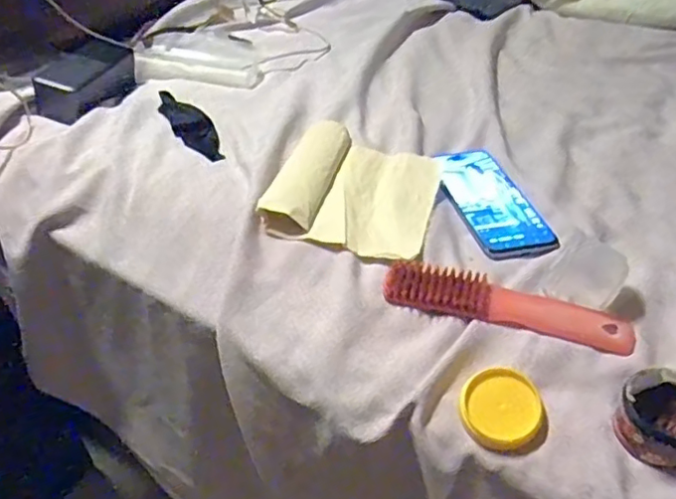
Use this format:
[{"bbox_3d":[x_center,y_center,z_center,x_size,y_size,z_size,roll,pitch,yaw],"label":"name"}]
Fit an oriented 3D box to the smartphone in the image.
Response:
[{"bbox_3d":[0.149,-0.049,0.592,0.073,0.011,0.164,-9,43,-11],"label":"smartphone"}]

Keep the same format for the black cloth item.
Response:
[{"bbox_3d":[-0.155,-0.130,0.648,0.038,0.024,0.128,-21,47,-23],"label":"black cloth item"}]

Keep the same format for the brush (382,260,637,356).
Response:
[{"bbox_3d":[0.134,0.043,0.476,0.190,0.023,0.039,11,43,10],"label":"brush"}]

